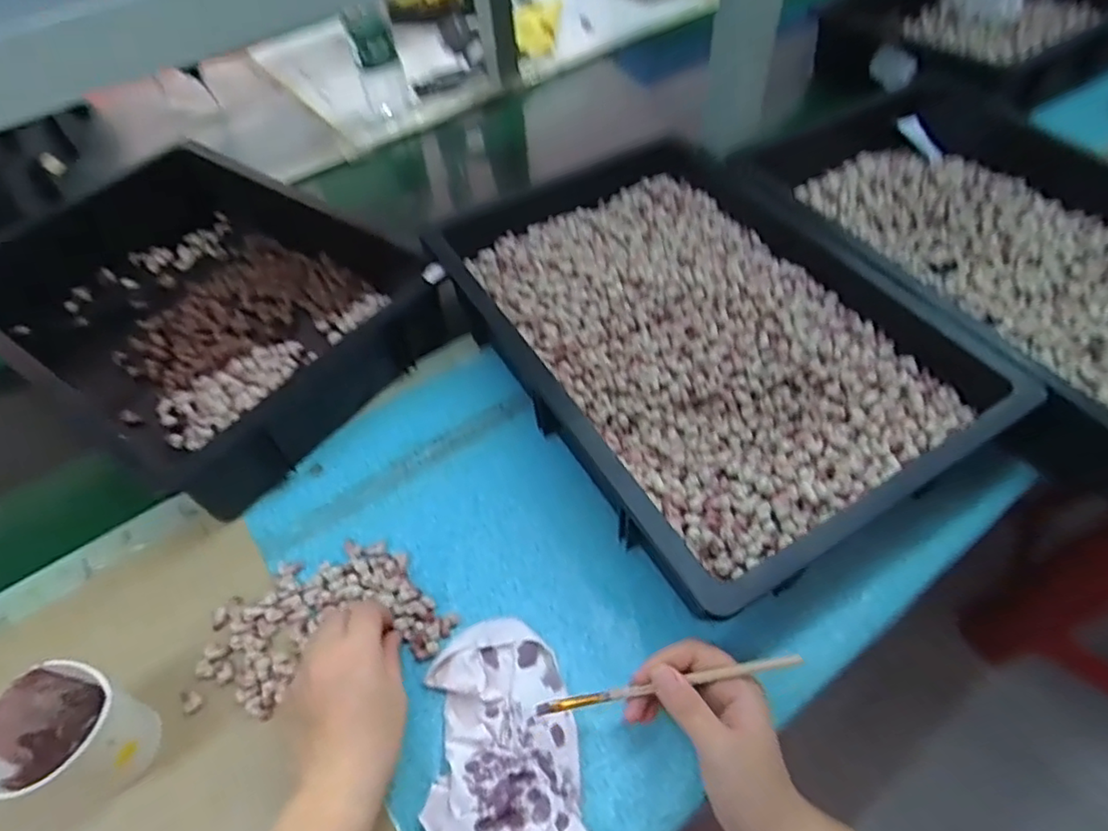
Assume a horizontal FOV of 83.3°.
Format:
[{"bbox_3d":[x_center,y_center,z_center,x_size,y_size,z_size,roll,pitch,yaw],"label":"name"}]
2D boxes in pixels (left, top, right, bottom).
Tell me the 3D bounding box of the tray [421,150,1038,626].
[{"bbox_3d":[0.121,-0.073,0.575,0.327,0.105,0.444,-26,61,-17],"label":"tray"}]

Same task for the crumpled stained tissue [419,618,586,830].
[{"bbox_3d":[-0.036,0.224,0.410,0.102,0.024,0.169,-12,58,-8],"label":"crumpled stained tissue"}]

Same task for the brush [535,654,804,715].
[{"bbox_3d":[0.068,0.163,0.378,0.162,0.008,0.006,-14,57,6],"label":"brush"}]

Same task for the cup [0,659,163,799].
[{"bbox_3d":[-0.306,0.203,0.399,0.065,0.080,0.067,-2,54,2],"label":"cup"}]

